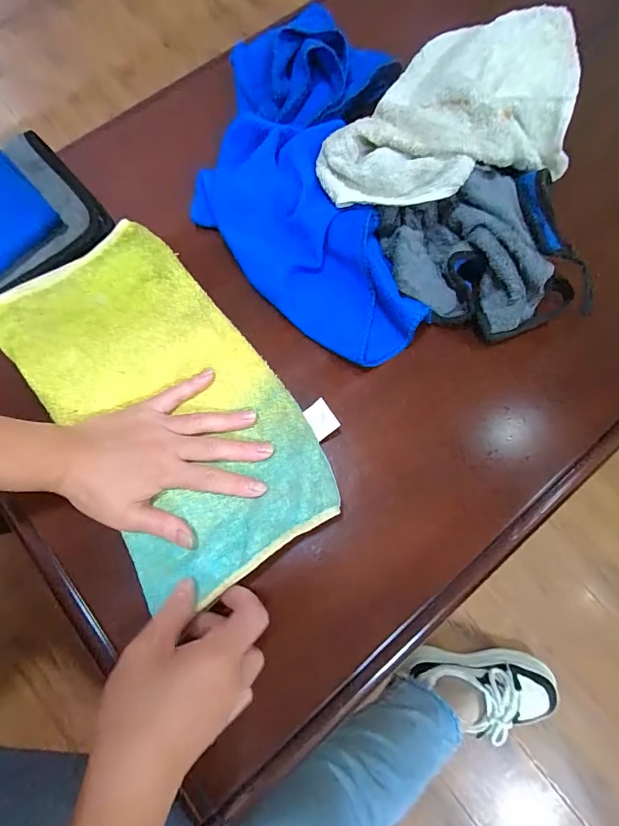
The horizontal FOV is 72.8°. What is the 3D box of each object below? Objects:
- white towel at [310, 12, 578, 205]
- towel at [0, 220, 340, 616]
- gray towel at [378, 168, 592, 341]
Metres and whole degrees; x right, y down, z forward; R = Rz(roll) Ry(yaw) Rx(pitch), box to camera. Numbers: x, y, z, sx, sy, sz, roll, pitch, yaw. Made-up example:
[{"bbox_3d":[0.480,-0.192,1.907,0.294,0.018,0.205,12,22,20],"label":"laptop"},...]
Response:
[{"bbox_3d":[0.130,-0.266,0.365,0.262,0.040,0.151,-23,75,-5],"label":"white towel"},{"bbox_3d":[-0.123,-0.013,0.347,0.167,0.024,0.315,-39,75,-9],"label":"towel"},{"bbox_3d":[0.142,-0.133,0.367,0.142,0.059,0.133,-12,75,-2],"label":"gray towel"}]

